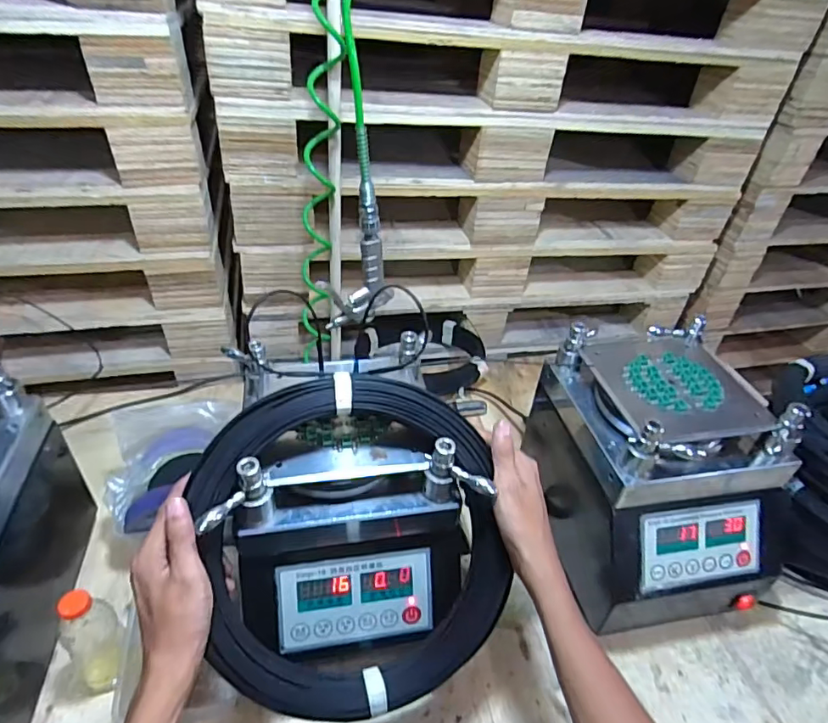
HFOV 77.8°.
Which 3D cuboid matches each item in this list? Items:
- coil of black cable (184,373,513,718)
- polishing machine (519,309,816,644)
[{"bbox_3d":[-0.057,0.168,0.483,0.292,0.304,0.039,-8,0,-12],"label":"coil of black cable"},{"bbox_3d":[0.307,0.142,0.678,0.226,0.282,0.287,-3,40,-10],"label":"polishing machine"}]

